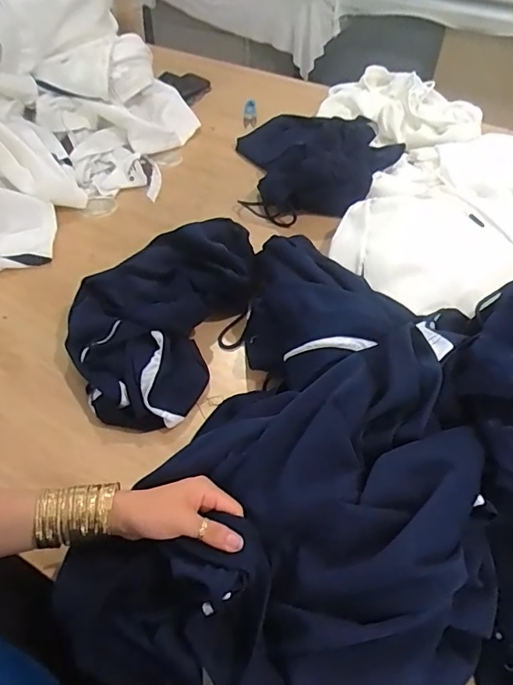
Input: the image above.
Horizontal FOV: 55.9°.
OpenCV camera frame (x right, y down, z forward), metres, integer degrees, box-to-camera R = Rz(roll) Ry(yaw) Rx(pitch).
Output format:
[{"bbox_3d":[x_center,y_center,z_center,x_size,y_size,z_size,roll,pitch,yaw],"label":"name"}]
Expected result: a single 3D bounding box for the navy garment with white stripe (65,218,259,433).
[{"bbox_3d":[-0.127,-0.053,0.674,0.203,0.062,0.355,16,51,14],"label":"navy garment with white stripe"}]

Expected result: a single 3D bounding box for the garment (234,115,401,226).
[{"bbox_3d":[0.114,-0.362,0.922,0.301,0.101,0.369,2,49,1],"label":"garment"}]

